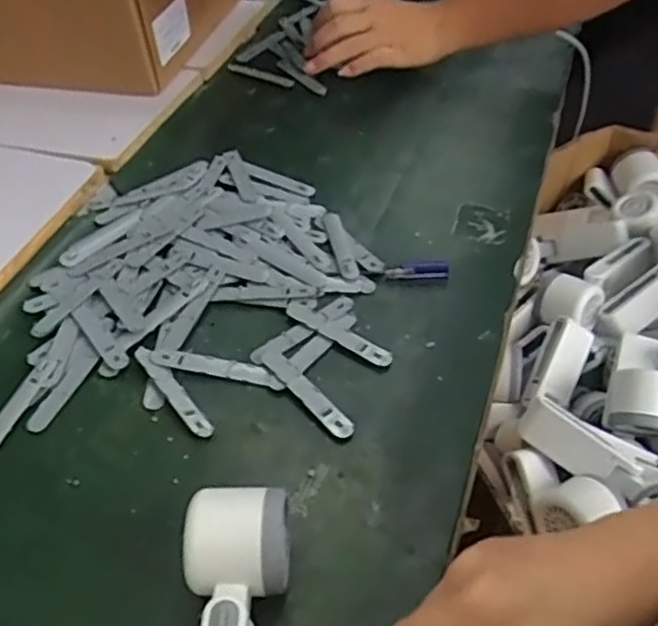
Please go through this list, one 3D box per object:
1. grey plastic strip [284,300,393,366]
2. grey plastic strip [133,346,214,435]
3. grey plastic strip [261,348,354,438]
[{"bbox_3d":[0.007,0.016,0.556,0.098,0.004,0.018,29,53,25],"label":"grey plastic strip"},{"bbox_3d":[-0.114,0.056,0.511,0.011,0.004,0.092,-33,59,-23],"label":"grey plastic strip"},{"bbox_3d":[-0.018,0.055,0.509,0.016,0.006,0.098,-31,54,-26],"label":"grey plastic strip"}]

